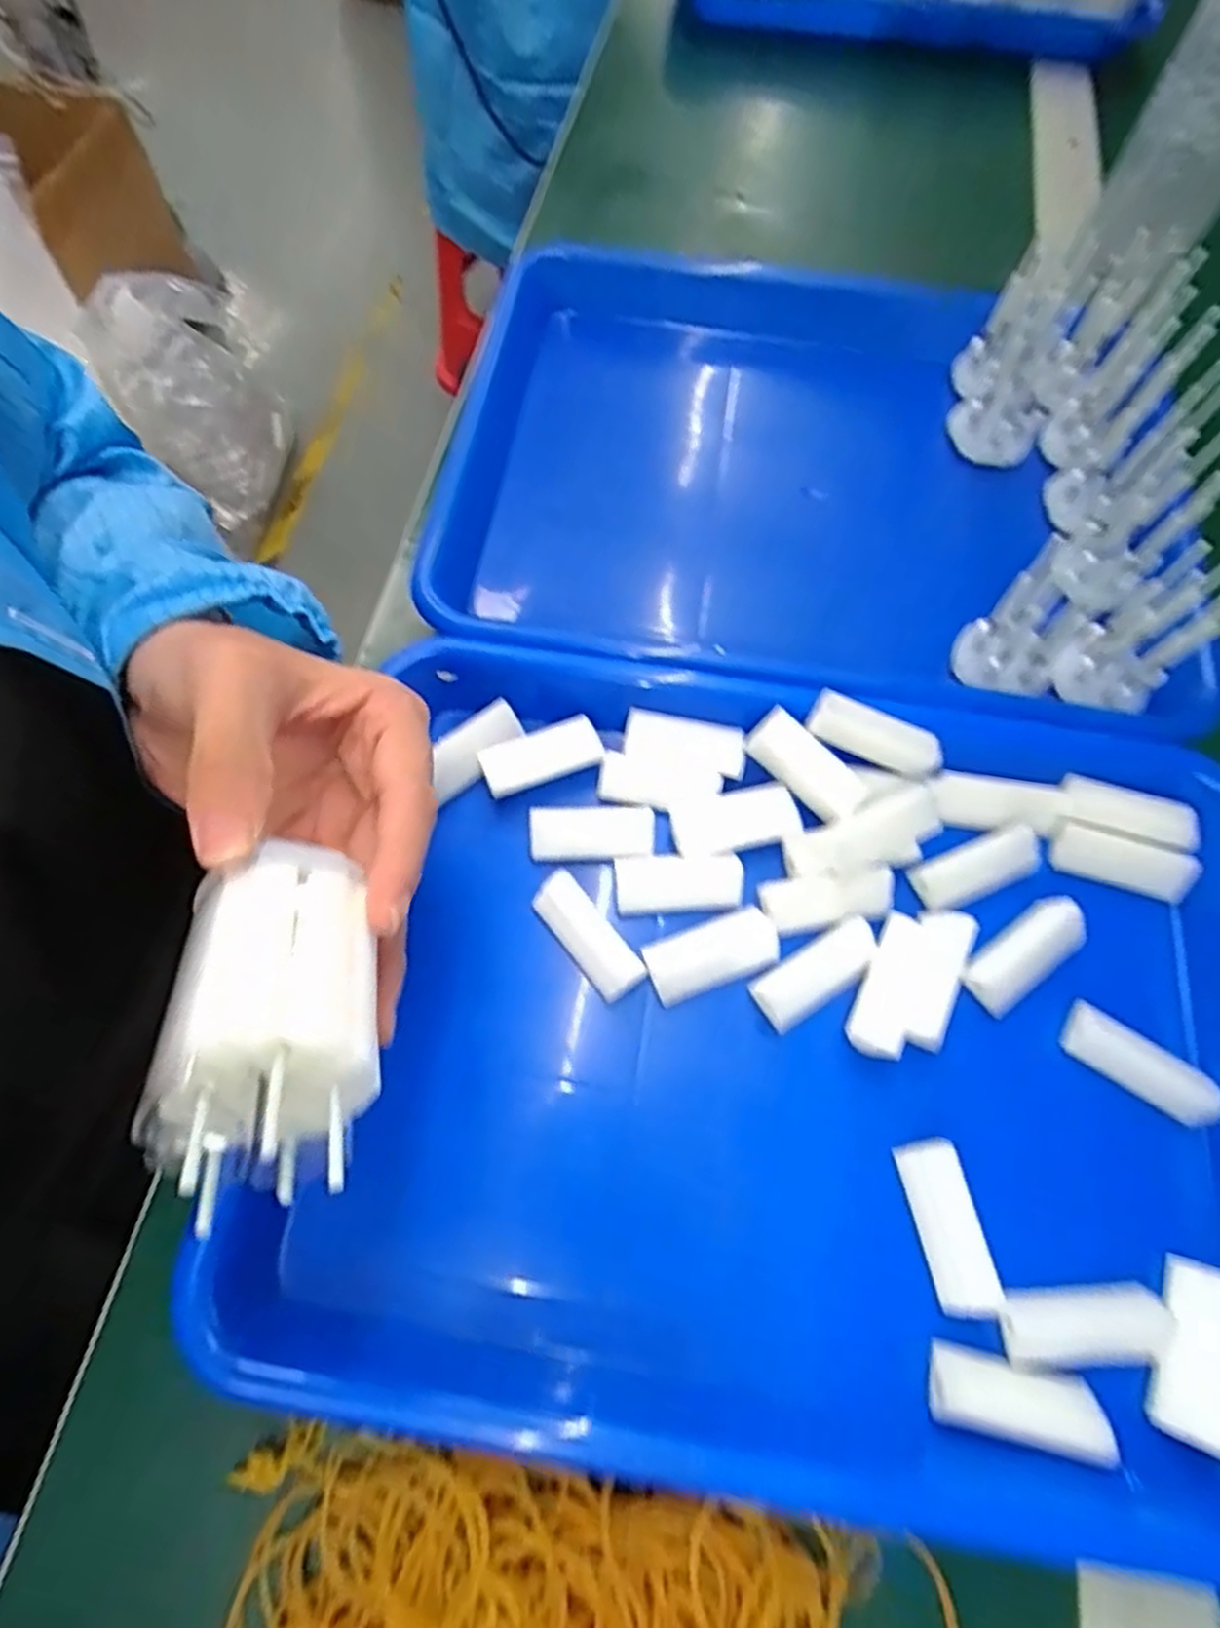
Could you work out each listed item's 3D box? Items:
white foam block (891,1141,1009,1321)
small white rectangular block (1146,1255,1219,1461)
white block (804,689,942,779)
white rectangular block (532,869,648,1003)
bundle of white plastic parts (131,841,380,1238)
[{"bbox_3d":[0.104,0.127,0.240,0.015,0.013,0.048,-11,67,-7],"label":"white foam block"},{"bbox_3d":[0.176,0.161,0.232,0.022,0.015,0.047,7,67,35],"label":"small white rectangular block"},{"bbox_3d":[0.098,-0.030,0.287,0.050,0.013,0.014,21,67,7],"label":"white block"},{"bbox_3d":[-0.008,0.044,0.277,0.016,0.017,0.046,-38,73,-17],"label":"white rectangular block"},{"bbox_3d":[-0.069,0.044,0.161,0.037,0.030,0.069,3,42,-19],"label":"bundle of white plastic parts"}]

